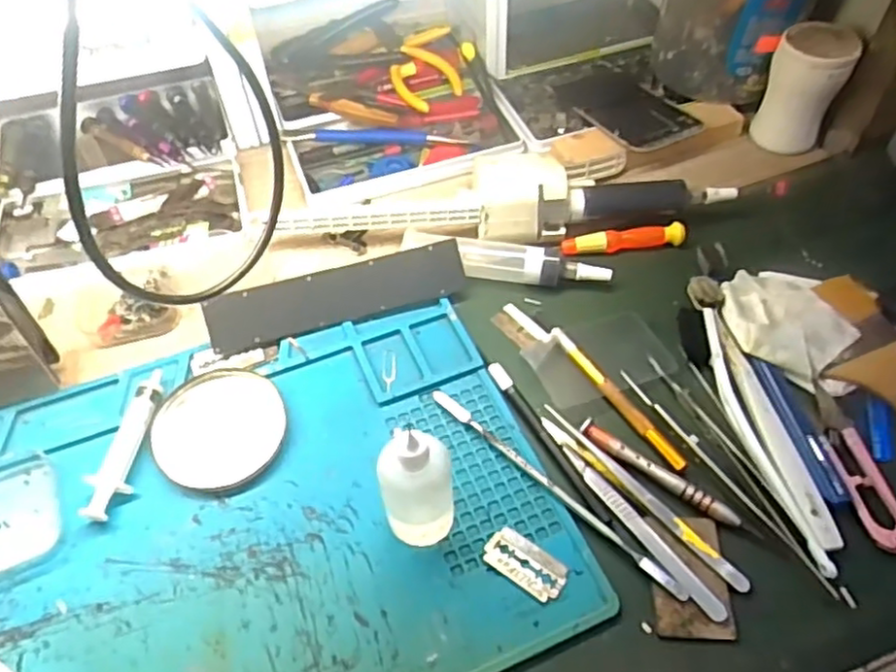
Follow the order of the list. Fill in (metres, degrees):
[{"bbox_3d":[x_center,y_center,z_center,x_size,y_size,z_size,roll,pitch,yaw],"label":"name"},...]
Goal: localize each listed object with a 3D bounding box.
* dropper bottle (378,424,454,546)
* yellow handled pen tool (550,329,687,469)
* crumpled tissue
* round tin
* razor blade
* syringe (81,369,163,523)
[{"bbox_3d":[-0.014,0.075,0.336,0.034,0.086,0.030,-7,54,-3],"label":"dropper bottle"},{"bbox_3d":[0.099,0.034,0.414,0.010,0.005,0.115,-28,58,-18],"label":"yellow handled pen tool"},{"bbox_3d":[0.215,-0.008,0.437,0.067,0.013,0.097,-7,54,-3],"label":"crumpled tissue"},{"bbox_3d":[-0.132,0.053,0.405,0.075,0.007,0.076,-1,54,1],"label":"round tin"},{"bbox_3d":[0.039,0.116,0.354,0.043,0.004,0.024,31,53,25],"label":"razor blade"},{"bbox_3d":[-0.183,0.059,0.398,0.020,0.013,0.093,2,54,3],"label":"syringe"}]

